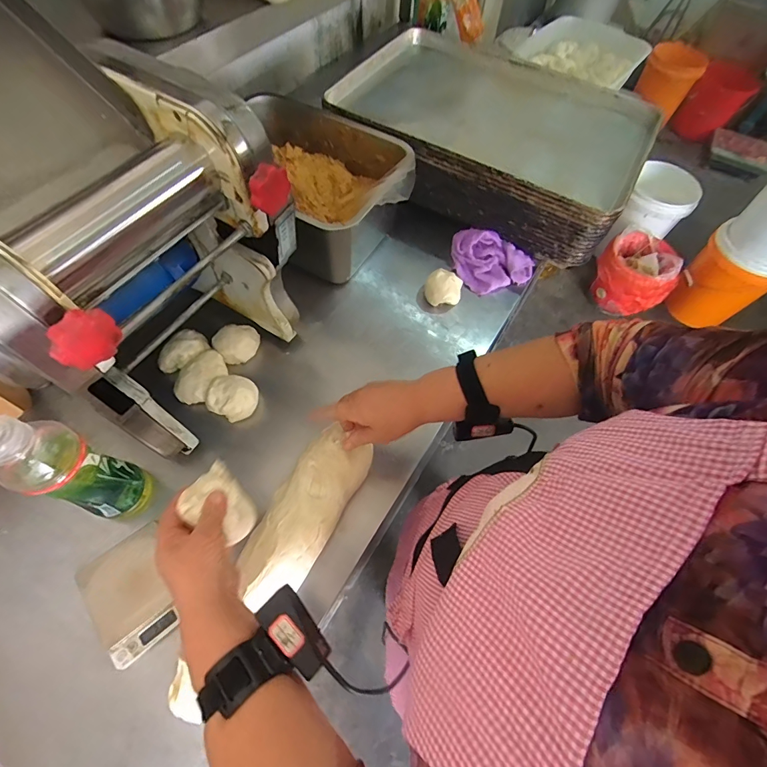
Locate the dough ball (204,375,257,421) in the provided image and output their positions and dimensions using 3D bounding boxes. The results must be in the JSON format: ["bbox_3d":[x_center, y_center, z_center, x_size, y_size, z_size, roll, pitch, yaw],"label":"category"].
[{"bbox_3d":[-0.221,0.017,0.571,0.070,0.032,0.062,20,63,7],"label":"dough ball"}]

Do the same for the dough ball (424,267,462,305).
[{"bbox_3d":[0.106,-0.169,0.700,0.066,0.048,0.054,15,62,5],"label":"dough ball"}]

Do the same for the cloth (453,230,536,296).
[{"bbox_3d":[0.215,-0.237,0.740,0.151,0.052,0.112,-16,64,-11],"label":"cloth"}]

